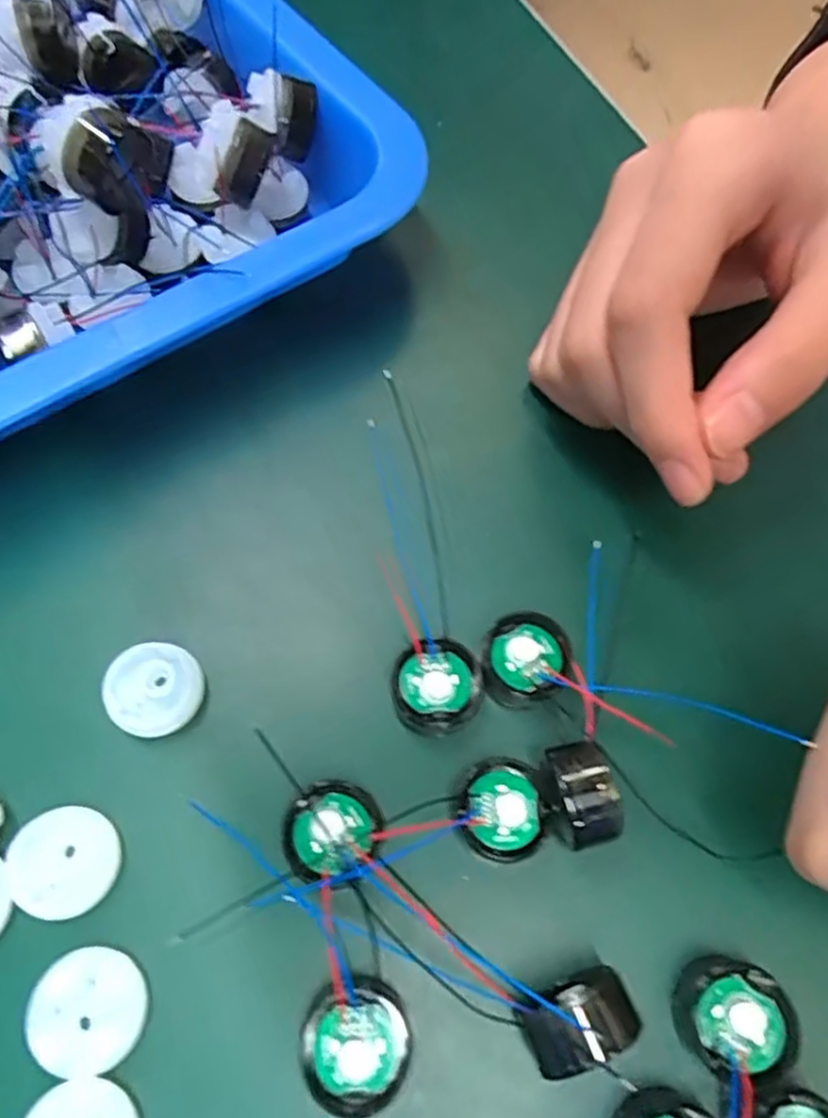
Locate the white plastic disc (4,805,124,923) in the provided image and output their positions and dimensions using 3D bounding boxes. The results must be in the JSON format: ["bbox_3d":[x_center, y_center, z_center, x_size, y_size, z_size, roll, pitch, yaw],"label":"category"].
[{"bbox_3d":[-0.072,0.062,0.148,0.020,0.004,0.021,1,64,-2],"label":"white plastic disc"}]

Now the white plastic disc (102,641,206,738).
[{"bbox_3d":[-0.059,0.029,0.163,0.021,0.005,0.020,1,64,-2],"label":"white plastic disc"}]

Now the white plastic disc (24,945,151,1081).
[{"bbox_3d":[-0.063,0.086,0.138,0.020,0.004,0.021,1,64,-2],"label":"white plastic disc"}]

